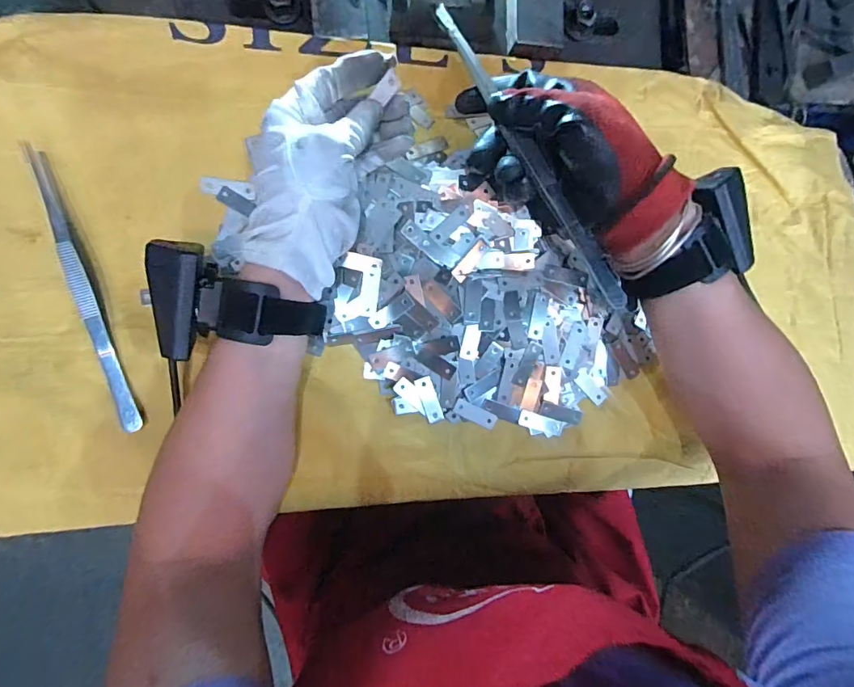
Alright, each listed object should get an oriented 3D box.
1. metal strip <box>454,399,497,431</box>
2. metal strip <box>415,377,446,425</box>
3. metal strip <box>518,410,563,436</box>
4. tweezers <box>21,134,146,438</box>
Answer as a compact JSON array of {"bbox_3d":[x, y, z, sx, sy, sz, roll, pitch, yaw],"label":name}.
[{"bbox_3d":[0.038,0.053,0.345,0.035,0.004,0.013,27,84,-7],"label":"metal strip"},{"bbox_3d":[0.002,0.043,0.339,0.013,0.004,0.035,-20,91,-9],"label":"metal strip"},{"bbox_3d":[0.090,0.062,0.355,0.035,0.004,0.012,18,85,-8],"label":"metal strip"},{"bbox_3d":[-0.225,-0.033,0.296,0.012,0.015,0.190,-18,91,-9],"label":"tweezers"}]

